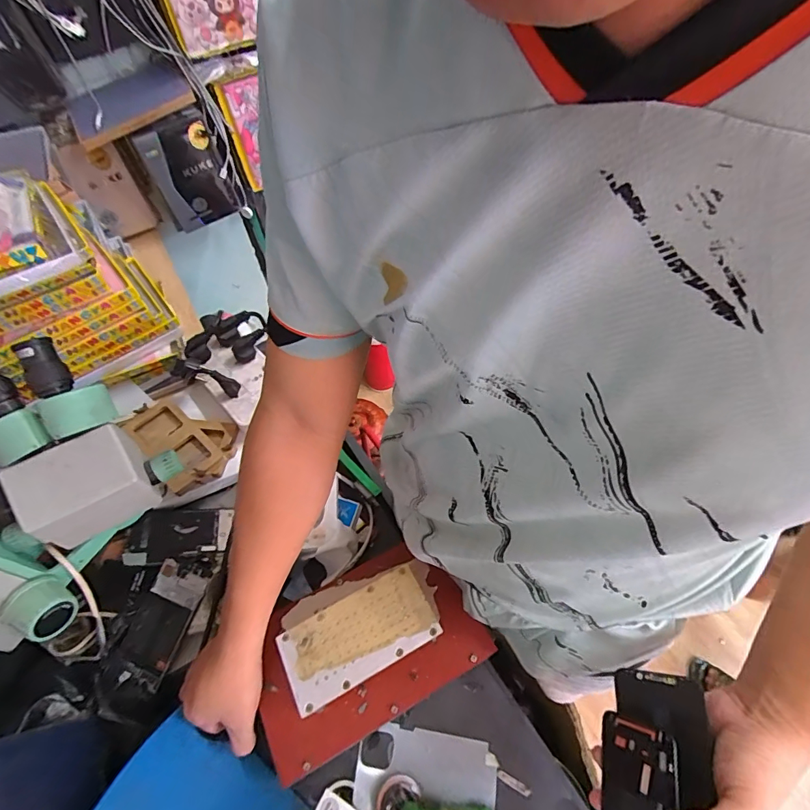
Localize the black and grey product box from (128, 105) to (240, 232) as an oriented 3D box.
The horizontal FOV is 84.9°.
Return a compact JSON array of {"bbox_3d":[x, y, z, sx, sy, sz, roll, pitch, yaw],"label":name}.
[{"bbox_3d":[-0.456,-0.491,0.949,0.156,0.218,0.046,-32,60,-17],"label":"black and grey product box"}]

